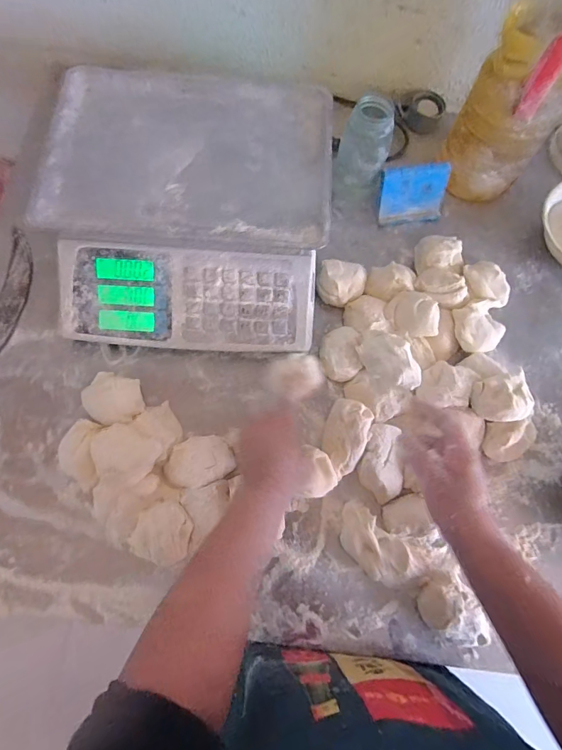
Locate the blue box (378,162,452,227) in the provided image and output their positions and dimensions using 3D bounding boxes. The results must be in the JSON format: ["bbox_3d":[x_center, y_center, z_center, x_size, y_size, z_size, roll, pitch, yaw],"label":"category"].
[{"bbox_3d":[0.195,-0.265,0.599,0.096,0.081,0.022,-7,44,-4],"label":"blue box"}]

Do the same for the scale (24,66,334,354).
[{"bbox_3d":[-0.115,-0.216,0.531,0.344,0.091,0.349,4,73,-1],"label":"scale"}]

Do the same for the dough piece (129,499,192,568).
[{"bbox_3d":[-0.129,0.172,0.447,0.064,0.030,0.062,19,73,4],"label":"dough piece"}]

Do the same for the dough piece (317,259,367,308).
[{"bbox_3d":[0.084,-0.124,0.563,0.065,0.037,0.058,9,73,0],"label":"dough piece"}]

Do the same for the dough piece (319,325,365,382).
[{"bbox_3d":[0.077,-0.028,0.532,0.051,0.037,0.070,-1,73,-3],"label":"dough piece"}]

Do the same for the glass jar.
[{"bbox_3d":[0.114,-0.298,0.565,0.065,0.137,0.063,1,73,-2],"label":"glass jar"}]

